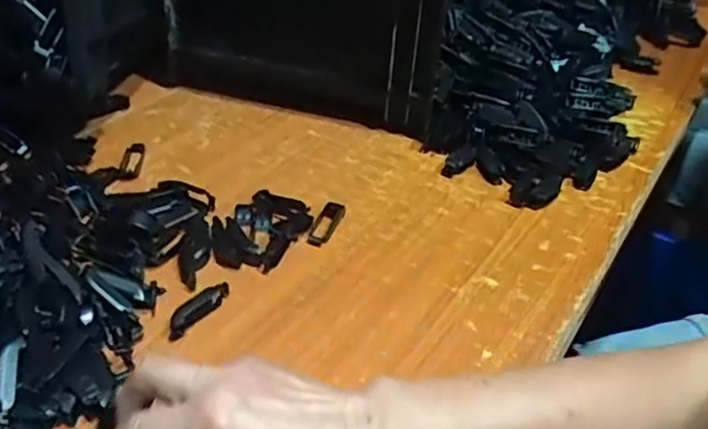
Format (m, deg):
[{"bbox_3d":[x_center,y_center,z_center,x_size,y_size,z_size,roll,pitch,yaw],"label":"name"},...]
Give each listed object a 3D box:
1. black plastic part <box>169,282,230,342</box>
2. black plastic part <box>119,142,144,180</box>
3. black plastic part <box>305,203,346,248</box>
[{"bbox_3d":[-0.115,0.069,0.473,0.015,0.011,0.056,26,42,23],"label":"black plastic part"},{"bbox_3d":[-0.213,-0.052,0.619,0.017,0.007,0.055,0,38,-7],"label":"black plastic part"},{"bbox_3d":[-0.024,0.006,0.562,0.017,0.007,0.055,15,39,12],"label":"black plastic part"}]

